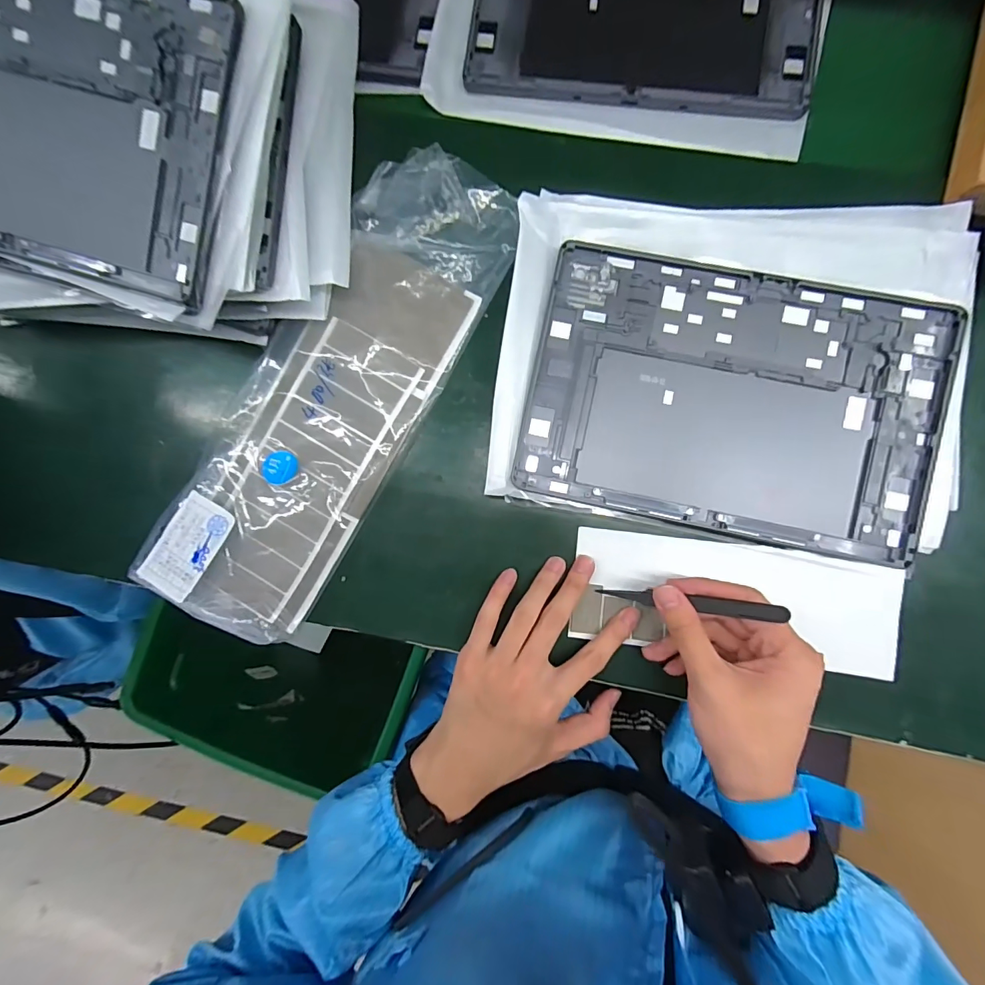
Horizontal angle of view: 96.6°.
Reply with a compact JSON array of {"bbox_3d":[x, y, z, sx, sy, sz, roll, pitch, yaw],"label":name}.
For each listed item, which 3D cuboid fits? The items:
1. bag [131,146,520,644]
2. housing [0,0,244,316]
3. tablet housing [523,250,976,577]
[{"bbox_3d":[-0.115,-0.076,0.314,0.118,0.033,0.361,30,89,4],"label":"bag"},{"bbox_3d":[-0.278,-0.227,0.263,0.247,0.010,0.170,16,98,3],"label":"housing"},{"bbox_3d":[0.154,-0.060,0.286,0.253,0.007,0.167,12,90,4],"label":"tablet housing"}]

